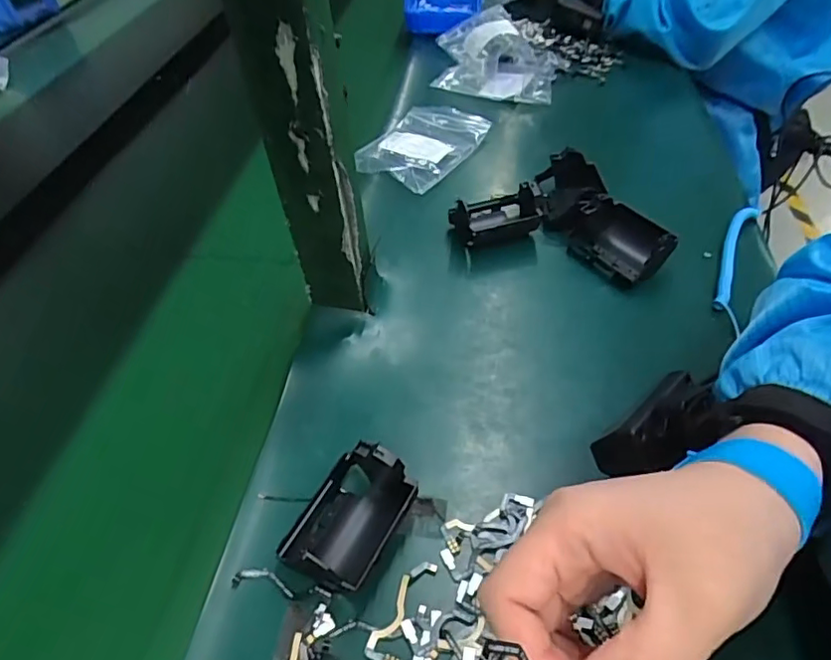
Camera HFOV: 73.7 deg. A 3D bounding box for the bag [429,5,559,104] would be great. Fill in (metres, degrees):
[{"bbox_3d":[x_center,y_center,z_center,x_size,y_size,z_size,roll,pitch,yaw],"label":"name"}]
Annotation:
[{"bbox_3d":[0.102,-0.352,0.703,0.155,0.041,0.201,7,48,7],"label":"bag"}]

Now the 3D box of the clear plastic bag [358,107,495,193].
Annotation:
[{"bbox_3d":[0.006,-0.196,0.580,0.101,0.018,0.156,22,52,20],"label":"clear plastic bag"}]

